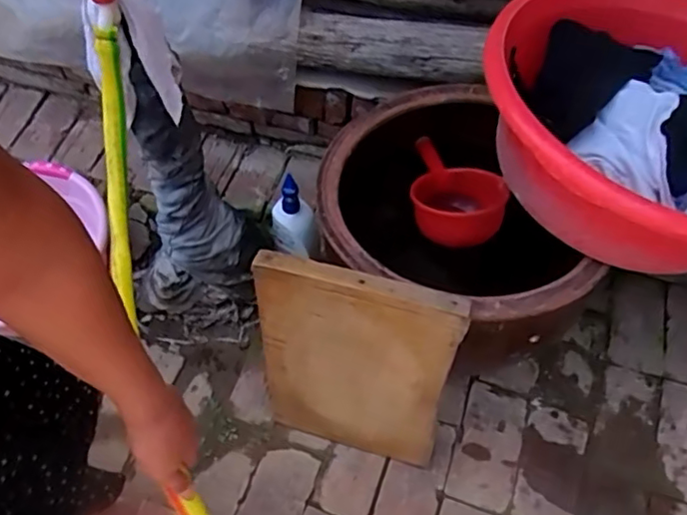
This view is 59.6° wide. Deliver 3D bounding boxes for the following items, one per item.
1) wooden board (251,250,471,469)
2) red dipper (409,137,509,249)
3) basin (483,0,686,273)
[{"bbox_3d":[0.013,0.199,1.020,0.313,0.498,0.030,13,49,11],"label":"wooden board"},{"bbox_3d":[0.207,-0.122,1.125,0.192,0.130,0.220,13,27,13],"label":"red dipper"},{"bbox_3d":[0.478,-0.212,0.900,0.513,0.197,0.546,0,59,0],"label":"basin"}]

